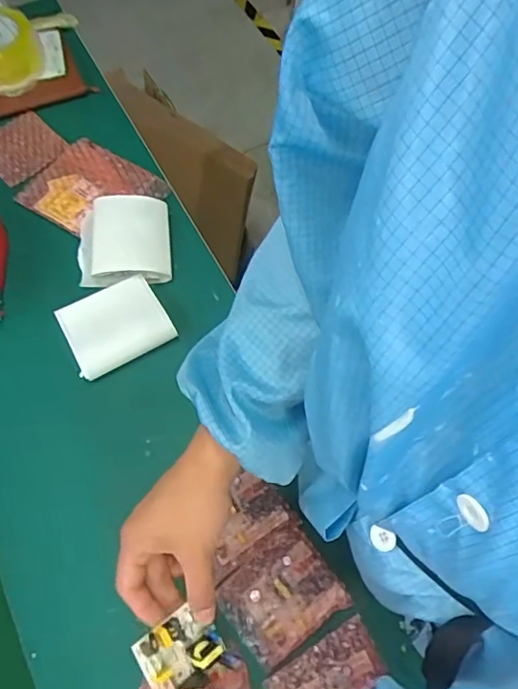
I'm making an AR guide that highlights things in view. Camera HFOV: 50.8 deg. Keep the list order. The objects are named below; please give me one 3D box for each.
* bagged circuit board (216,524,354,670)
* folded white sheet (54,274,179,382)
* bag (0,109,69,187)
[{"bbox_3d":[0.021,0.236,0.515,0.101,0.029,0.087,-33,69,-14],"label":"bagged circuit board"},{"bbox_3d":[-0.170,-0.025,0.645,0.114,0.017,0.098,-29,68,-12],"label":"folded white sheet"},{"bbox_3d":[-0.348,-0.292,0.801,0.104,0.013,0.122,-39,68,-16],"label":"bag"}]

